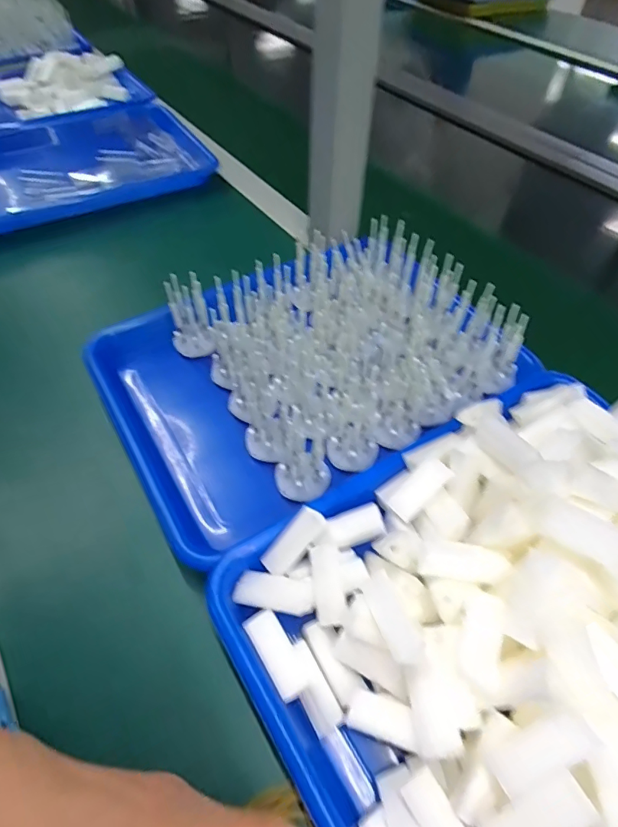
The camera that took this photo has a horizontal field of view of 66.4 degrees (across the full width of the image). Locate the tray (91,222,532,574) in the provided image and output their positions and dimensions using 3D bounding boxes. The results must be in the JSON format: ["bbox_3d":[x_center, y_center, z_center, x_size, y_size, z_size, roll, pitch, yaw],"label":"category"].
[{"bbox_3d":[-0.003,-0.047,0.400,0.319,0.071,0.238,-25,57,-21],"label":"tray"}]

